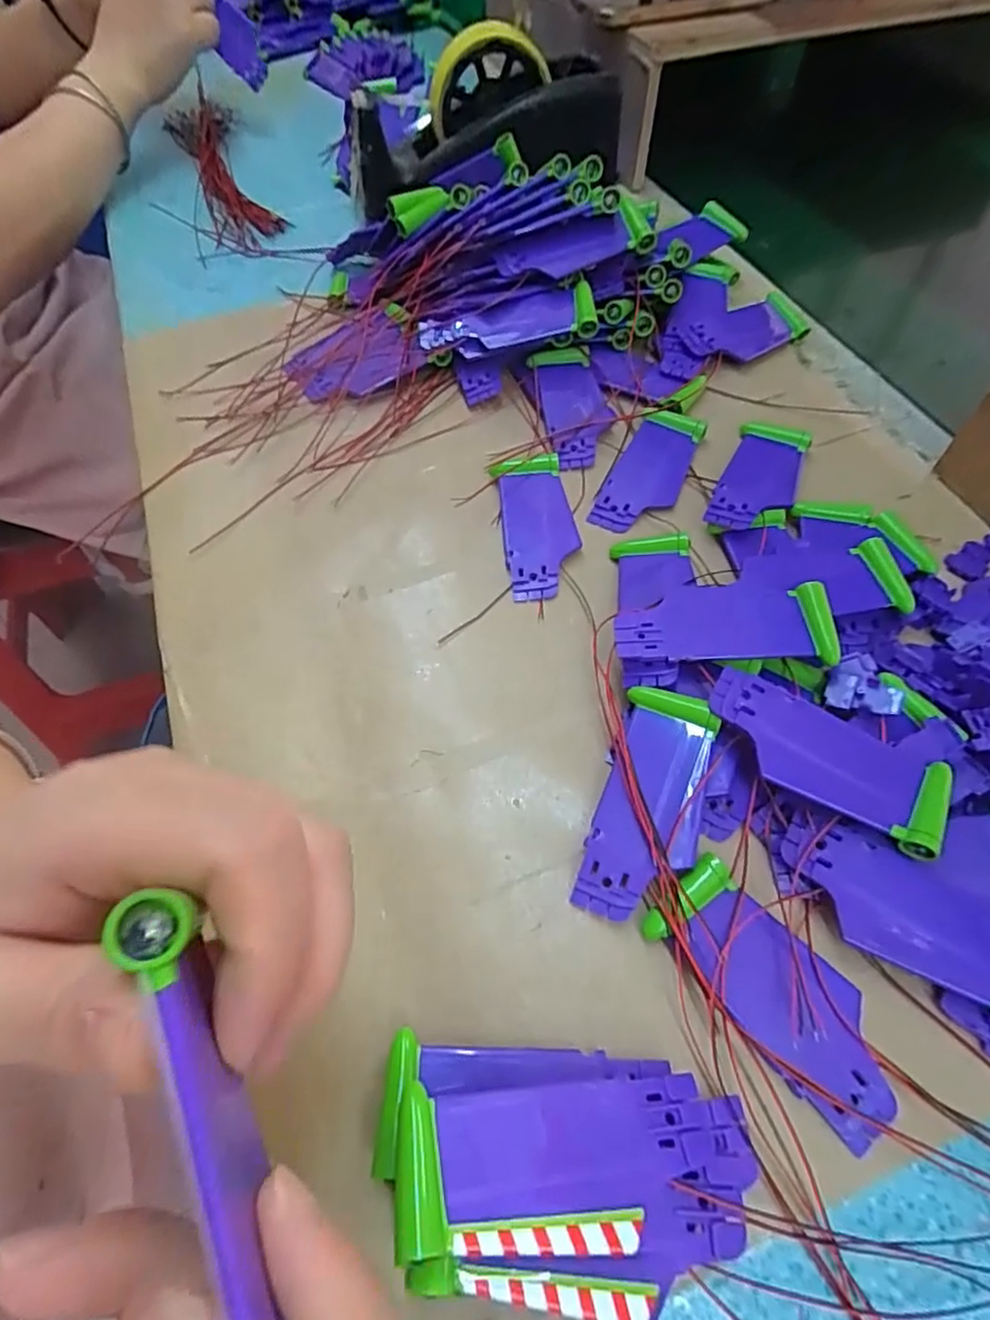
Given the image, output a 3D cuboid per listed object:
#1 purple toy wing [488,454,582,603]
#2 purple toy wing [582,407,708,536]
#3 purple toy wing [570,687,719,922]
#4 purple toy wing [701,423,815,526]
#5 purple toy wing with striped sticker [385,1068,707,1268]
[{"bbox_3d":[0.022,-0.070,0.324,0.037,0.011,0.086,-9,59,-2],"label":"purple toy wing"},{"bbox_3d":[0.083,-0.102,0.342,0.037,0.013,0.083,22,63,15],"label":"purple toy wing"},{"bbox_3d":[0.059,0.055,0.241,0.036,0.022,0.085,17,62,12],"label":"purple toy wing"},{"bbox_3d":[0.139,-0.096,0.332,0.036,0.014,0.084,21,63,15],"label":"purple toy wing"},{"bbox_3d":[0.018,0.138,0.174,0.089,0.012,0.037,1,58,-14],"label":"purple toy wing with striped sticker"}]

